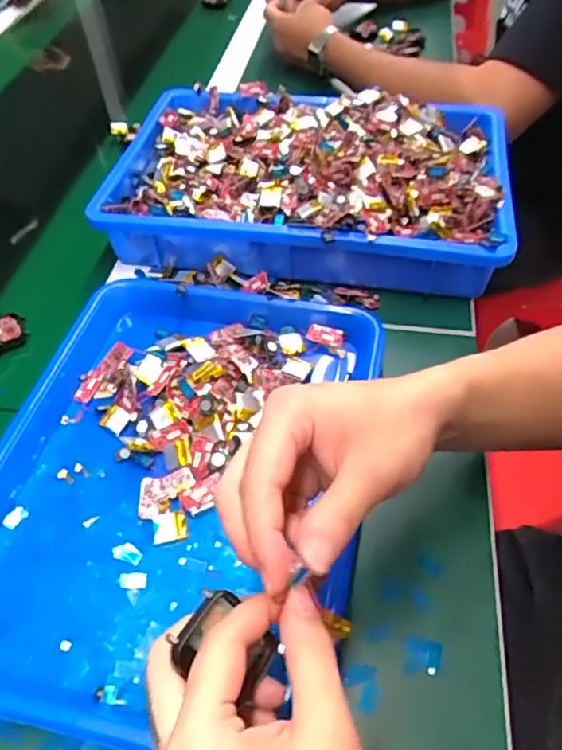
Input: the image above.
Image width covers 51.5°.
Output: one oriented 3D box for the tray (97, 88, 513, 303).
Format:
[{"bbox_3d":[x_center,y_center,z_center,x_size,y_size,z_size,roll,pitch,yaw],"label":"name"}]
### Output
[{"bbox_3d":[0.026,-0.197,0.581,0.381,0.083,0.244,9,51,10],"label":"tray"}]

